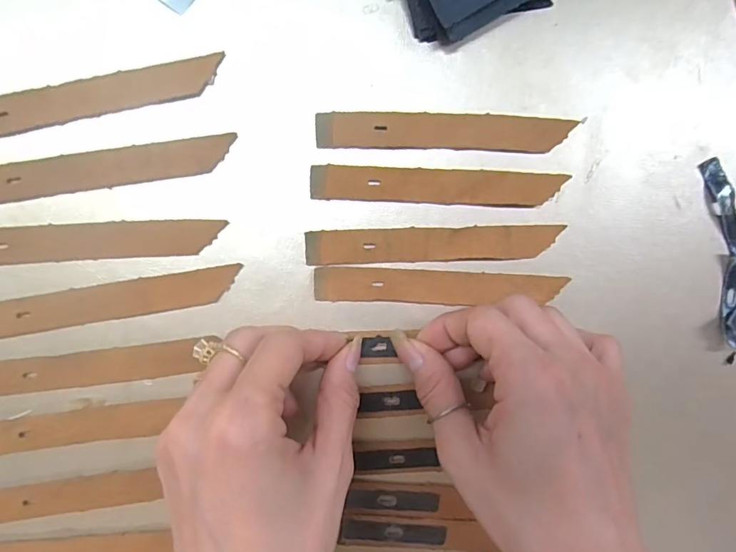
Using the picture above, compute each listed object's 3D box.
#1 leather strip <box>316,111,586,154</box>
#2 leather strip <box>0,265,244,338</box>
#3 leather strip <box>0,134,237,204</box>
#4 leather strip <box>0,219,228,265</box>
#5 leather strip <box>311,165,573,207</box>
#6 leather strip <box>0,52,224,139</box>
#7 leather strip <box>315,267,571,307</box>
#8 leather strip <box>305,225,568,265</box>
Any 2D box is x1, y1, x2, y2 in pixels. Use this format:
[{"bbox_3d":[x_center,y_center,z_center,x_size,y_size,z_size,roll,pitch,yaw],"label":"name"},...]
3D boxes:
[{"bbox_3d":[0.040,-0.070,0.232,0.127,0.004,0.017,0,94,-6],"label":"leather strip"},{"bbox_3d":[-0.123,0.013,0.221,0.124,0.004,0.016,-10,94,-5],"label":"leather strip"},{"bbox_3d":[-0.125,-0.048,0.217,0.125,0.004,0.017,-10,95,-5],"label":"leather strip"},{"bbox_3d":[-0.131,-0.016,0.220,0.123,0.006,0.017,-4,94,-6],"label":"leather strip"},{"bbox_3d":[0.036,-0.044,0.233,0.124,0.004,0.016,1,93,-6],"label":"leather strip"},{"bbox_3d":[-0.128,-0.079,0.214,0.124,0.004,0.017,-15,95,-5],"label":"leather strip"},{"bbox_3d":[0.038,0.006,0.237,0.125,0.004,0.017,2,93,-6],"label":"leather strip"},{"bbox_3d":[0.033,-0.016,0.235,0.125,0.004,0.016,-2,94,-6],"label":"leather strip"}]

